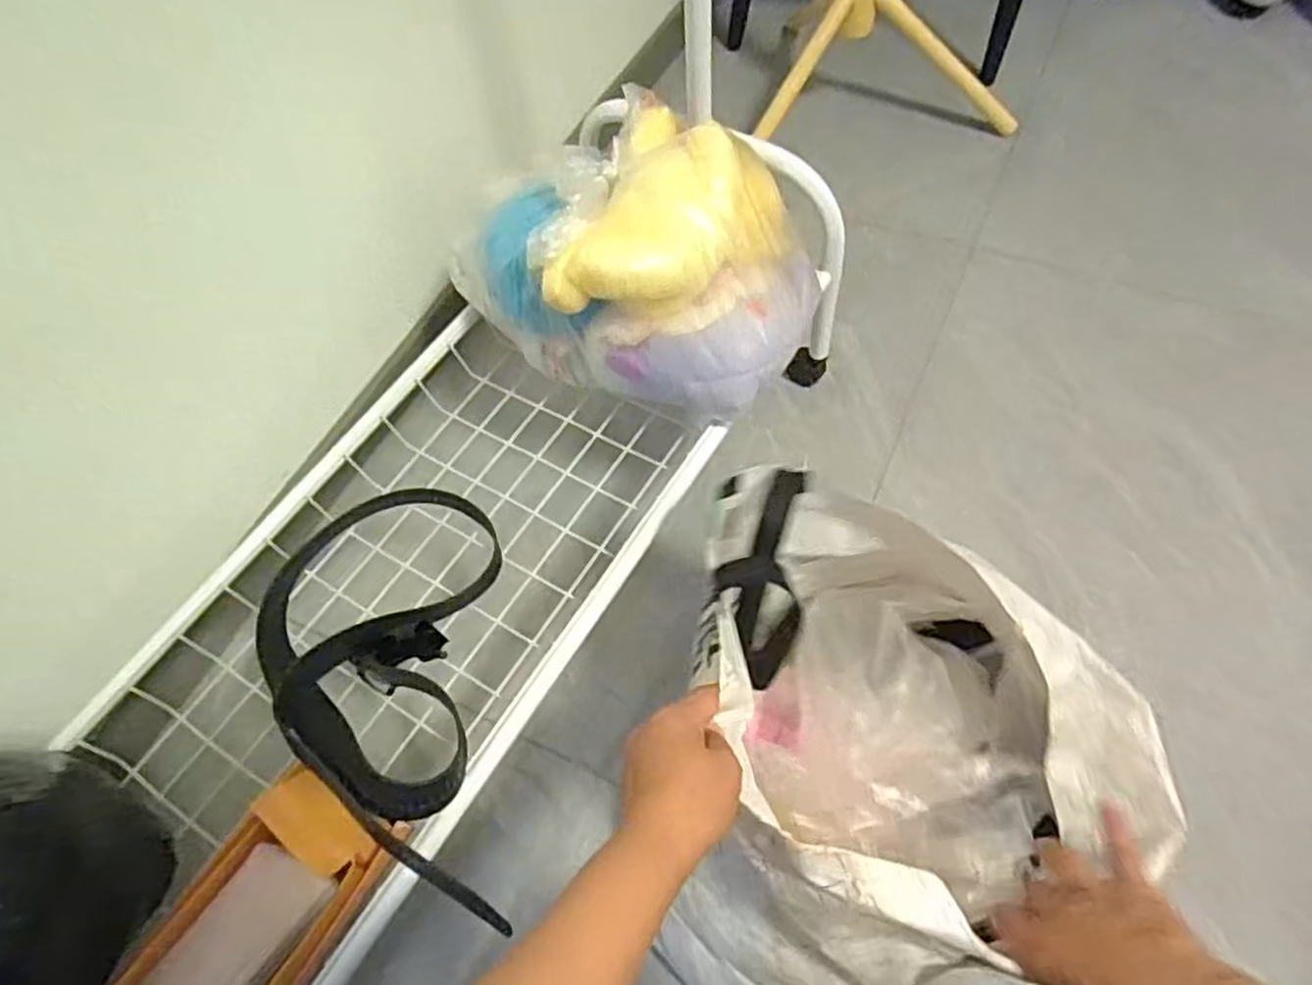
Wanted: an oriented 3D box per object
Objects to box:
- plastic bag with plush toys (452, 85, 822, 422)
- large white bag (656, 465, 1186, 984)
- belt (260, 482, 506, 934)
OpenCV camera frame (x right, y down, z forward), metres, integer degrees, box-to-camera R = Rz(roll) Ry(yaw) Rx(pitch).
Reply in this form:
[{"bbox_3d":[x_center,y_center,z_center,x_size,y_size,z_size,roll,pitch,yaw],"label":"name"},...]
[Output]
[{"bbox_3d":[-0.033,-0.214,0.678,0.333,0.151,0.197,23,64,18],"label":"plastic bag with plush toys"},{"bbox_3d":[0.187,0.184,0.575,0.327,0.218,0.325,0,58,1],"label":"large white bag"},{"bbox_3d":[-0.221,0.141,0.593,0.197,0.085,0.352,-8,59,0],"label":"belt"}]

